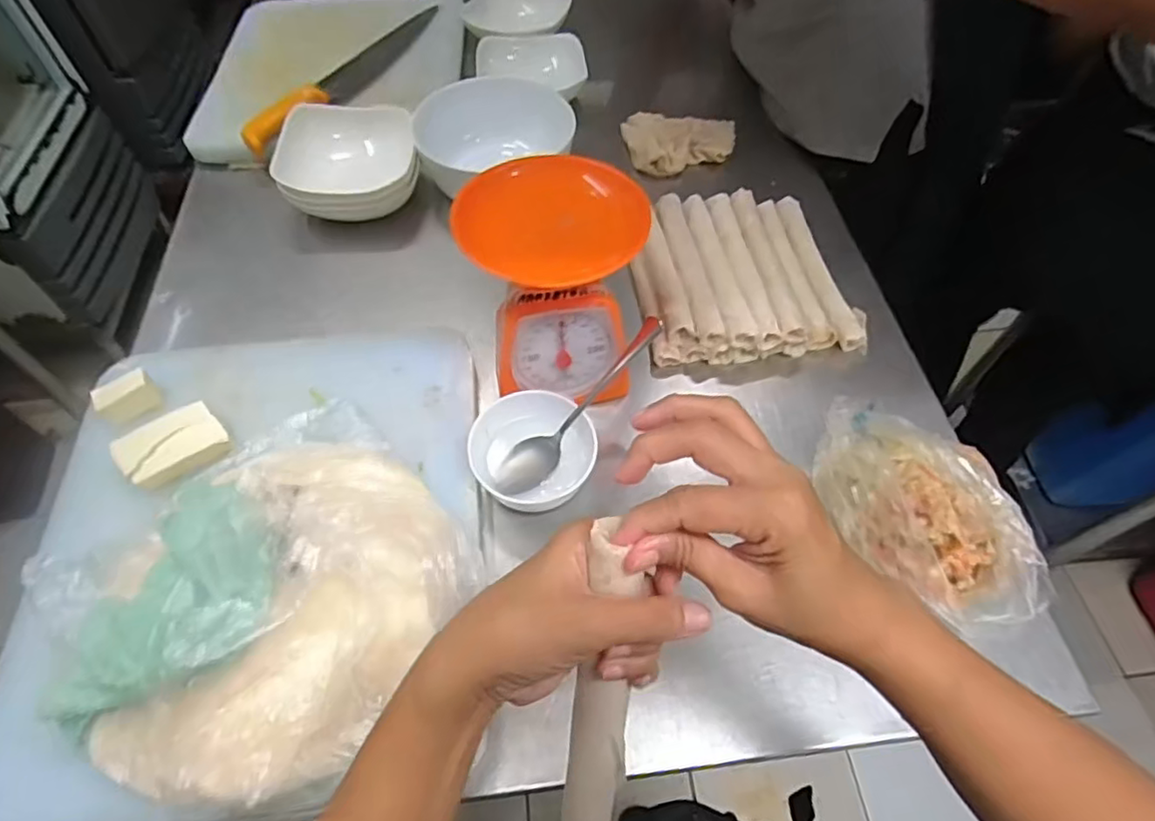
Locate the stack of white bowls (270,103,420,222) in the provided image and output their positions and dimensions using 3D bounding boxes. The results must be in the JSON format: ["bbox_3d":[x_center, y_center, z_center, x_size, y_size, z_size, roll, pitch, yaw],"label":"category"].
[{"bbox_3d":[-0.261,-0.287,0.722,0.149,0.061,0.136,-10,56,-8],"label":"stack of white bowls"}]

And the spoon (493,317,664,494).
[{"bbox_3d":[0.004,-0.004,0.535,0.193,0.023,0.039,-47,65,2],"label":"spoon"}]

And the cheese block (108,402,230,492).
[{"bbox_3d":[-0.333,0.031,0.517,0.075,0.031,0.044,-35,63,-22],"label":"cheese block"}]

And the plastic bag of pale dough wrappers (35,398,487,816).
[{"bbox_3d":[-0.219,0.123,0.443,0.249,0.060,0.260,38,63,22],"label":"plastic bag of pale dough wrappers"}]

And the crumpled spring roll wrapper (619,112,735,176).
[{"bbox_3d":[0.140,-0.359,0.824,0.149,0.023,0.113,-9,56,-7],"label":"crumpled spring roll wrapper"}]

